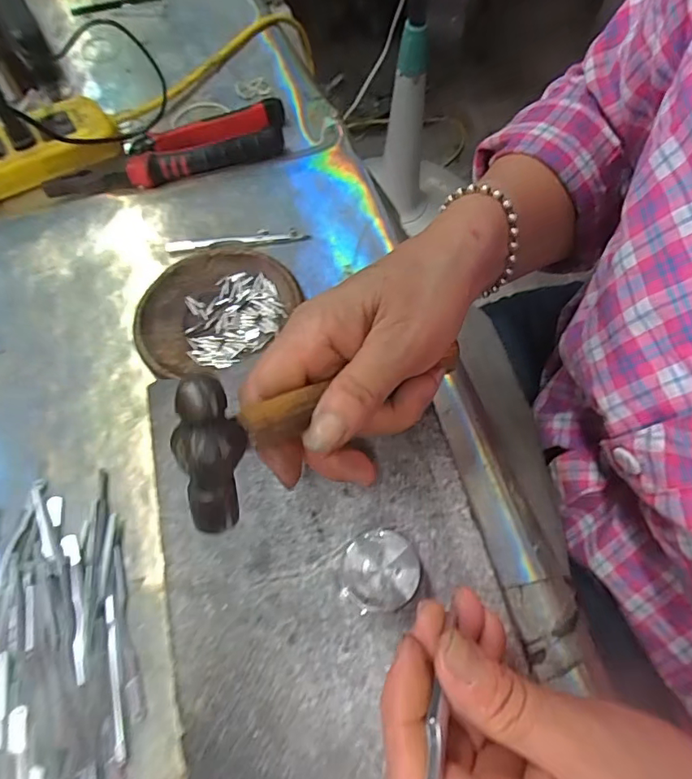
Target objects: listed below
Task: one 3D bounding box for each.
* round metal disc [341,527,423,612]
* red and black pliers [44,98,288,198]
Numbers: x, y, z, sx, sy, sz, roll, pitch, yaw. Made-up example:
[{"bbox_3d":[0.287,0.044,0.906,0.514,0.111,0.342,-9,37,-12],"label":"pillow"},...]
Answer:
[{"bbox_3d":[0.016,0.083,0.233,0.033,0.022,0.033,-2,65,-2],"label":"round metal disc"},{"bbox_3d":[-0.147,-0.204,0.439,0.211,0.017,0.051,-25,66,-11],"label":"red and black pliers"}]

